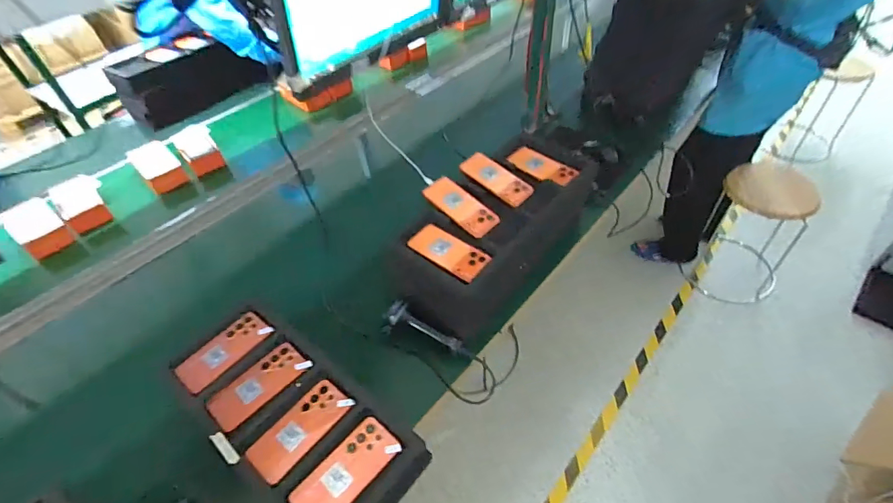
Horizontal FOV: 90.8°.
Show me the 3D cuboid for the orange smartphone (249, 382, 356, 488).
[{"bbox_3d":[-0.247,0.299,0.747,0.077,0.014,0.170,31,57,29],"label":"orange smartphone"}]

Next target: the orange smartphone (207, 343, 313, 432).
[{"bbox_3d":[-0.339,0.239,0.800,0.078,0.009,0.172,35,58,31],"label":"orange smartphone"}]

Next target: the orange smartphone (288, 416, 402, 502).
[{"bbox_3d":[-0.158,0.346,0.694,0.085,0.013,0.171,34,58,30],"label":"orange smartphone"}]

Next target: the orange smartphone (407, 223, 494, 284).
[{"bbox_3d":[0.003,-0.001,0.872,0.156,0.015,0.072,27,55,26],"label":"orange smartphone"}]

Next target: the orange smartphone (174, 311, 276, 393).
[{"bbox_3d":[-0.431,0.187,0.851,0.087,0.013,0.176,31,57,29],"label":"orange smartphone"}]

